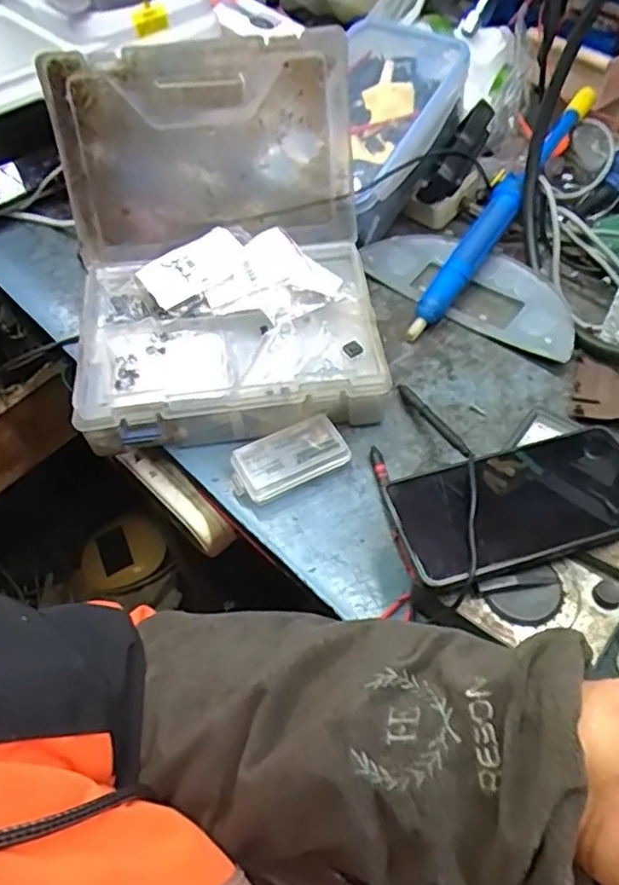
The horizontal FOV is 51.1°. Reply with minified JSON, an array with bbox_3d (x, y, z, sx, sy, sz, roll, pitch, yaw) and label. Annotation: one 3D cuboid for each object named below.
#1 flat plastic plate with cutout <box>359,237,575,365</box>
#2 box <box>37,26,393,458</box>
[{"bbox_3d":[0.147,-0.142,0.589,0.207,0.021,0.086,29,59,21],"label":"flat plastic plate with cutout"},{"bbox_3d":[-0.067,-0.144,0.491,0.232,0.200,0.228,-9,54,-4],"label":"box"}]

